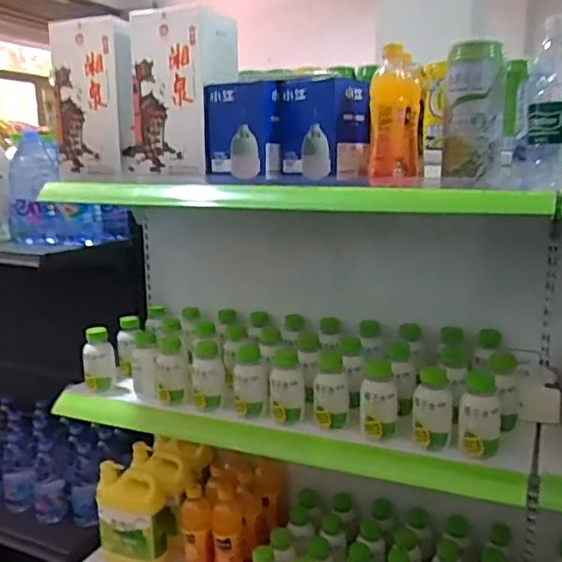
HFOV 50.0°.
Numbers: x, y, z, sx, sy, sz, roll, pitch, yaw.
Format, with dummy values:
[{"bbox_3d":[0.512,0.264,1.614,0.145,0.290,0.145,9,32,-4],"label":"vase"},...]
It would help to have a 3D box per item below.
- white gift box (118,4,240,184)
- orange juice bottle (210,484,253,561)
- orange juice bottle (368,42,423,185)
[{"bbox_3d":[-0.180,-0.322,1.074,0.191,0.273,0.124,6,13,26],"label":"white gift box"},{"bbox_3d":[-0.105,0.519,1.242,0.072,0.192,0.074,-1,12,-3],"label":"orange juice bottle"},{"bbox_3d":[0.171,-0.250,0.910,0.071,0.183,0.071,2,12,11],"label":"orange juice bottle"}]

